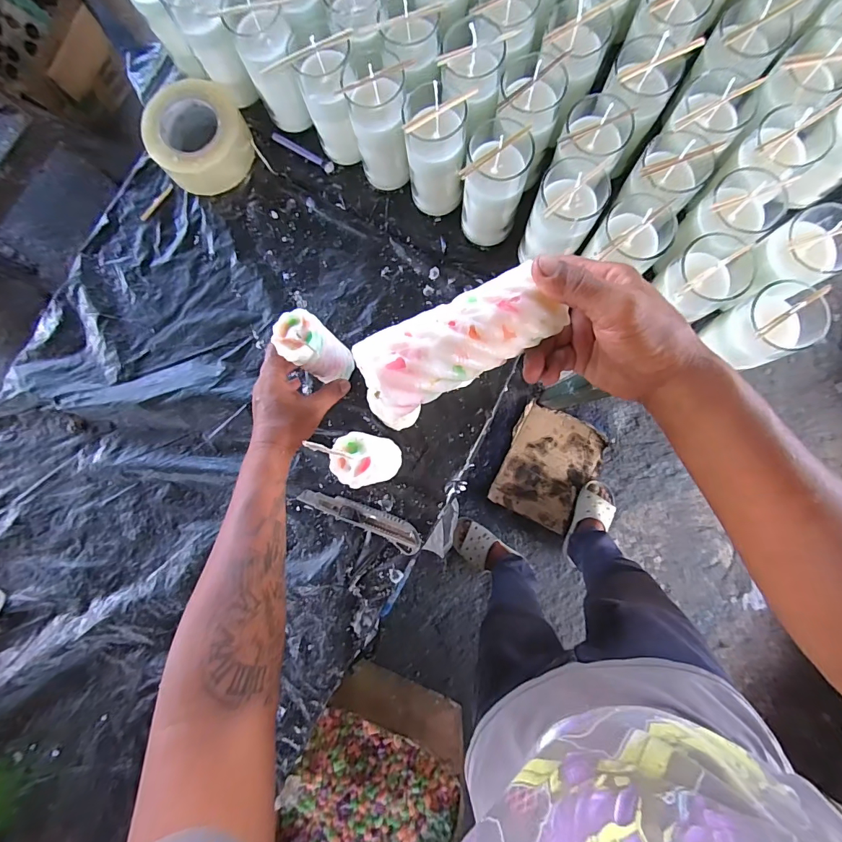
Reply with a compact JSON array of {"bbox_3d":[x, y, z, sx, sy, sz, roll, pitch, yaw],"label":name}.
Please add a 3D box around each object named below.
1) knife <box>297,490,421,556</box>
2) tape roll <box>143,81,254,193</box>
[{"bbox_3d":[-0.076,0.120,0.527,0.163,0.014,0.032,23,88,7],"label":"knife"},{"bbox_3d":[-0.295,-0.376,0.560,0.124,0.060,0.120,0,85,5],"label":"tape roll"}]

